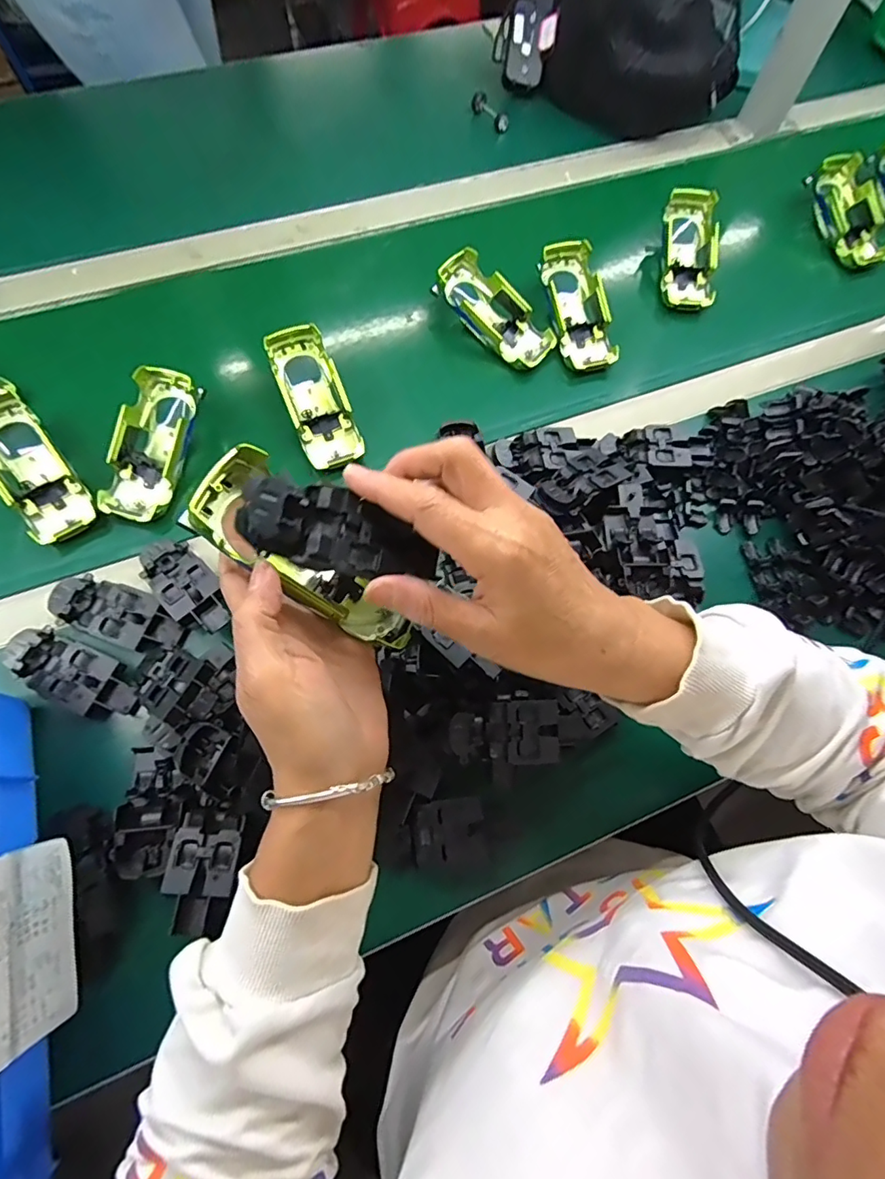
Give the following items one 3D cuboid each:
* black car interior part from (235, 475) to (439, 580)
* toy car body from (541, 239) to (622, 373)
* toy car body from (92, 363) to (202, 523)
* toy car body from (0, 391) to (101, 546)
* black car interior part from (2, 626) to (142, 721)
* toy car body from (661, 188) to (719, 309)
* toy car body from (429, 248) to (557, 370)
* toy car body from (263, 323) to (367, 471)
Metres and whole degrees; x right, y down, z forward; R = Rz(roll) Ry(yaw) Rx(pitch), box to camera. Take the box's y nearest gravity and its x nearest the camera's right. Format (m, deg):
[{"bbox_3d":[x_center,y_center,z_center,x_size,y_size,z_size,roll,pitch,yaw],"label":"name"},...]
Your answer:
[{"bbox_3d":[-0.047,-0.028,0.248,0.093,0.014,0.038,16,68,-16],"label":"black car interior part"},{"bbox_3d":[0.139,-0.287,0.530,0.054,0.039,0.128,-11,86,-5],"label":"toy car body"},{"bbox_3d":[-0.254,-0.125,0.454,0.056,0.036,0.132,11,82,4],"label":"toy car body"},{"bbox_3d":[-0.348,-0.100,0.440,0.053,0.037,0.135,-36,88,-14],"label":"toy car body"},{"bbox_3d":[-0.273,0.063,0.381,0.101,0.020,0.041,23,70,8],"label":"black car interior part"},{"bbox_3d":[0.270,-0.369,0.566,0.056,0.042,0.139,4,82,1],"label":"toy car body"},{"bbox_3d":[0.052,-0.281,0.523,0.133,0.030,0.059,45,74,-3],"label":"toy car body"},{"bbox_3d":[-0.117,-0.176,0.478,0.054,0.028,0.135,-22,87,-9],"label":"toy car body"}]

